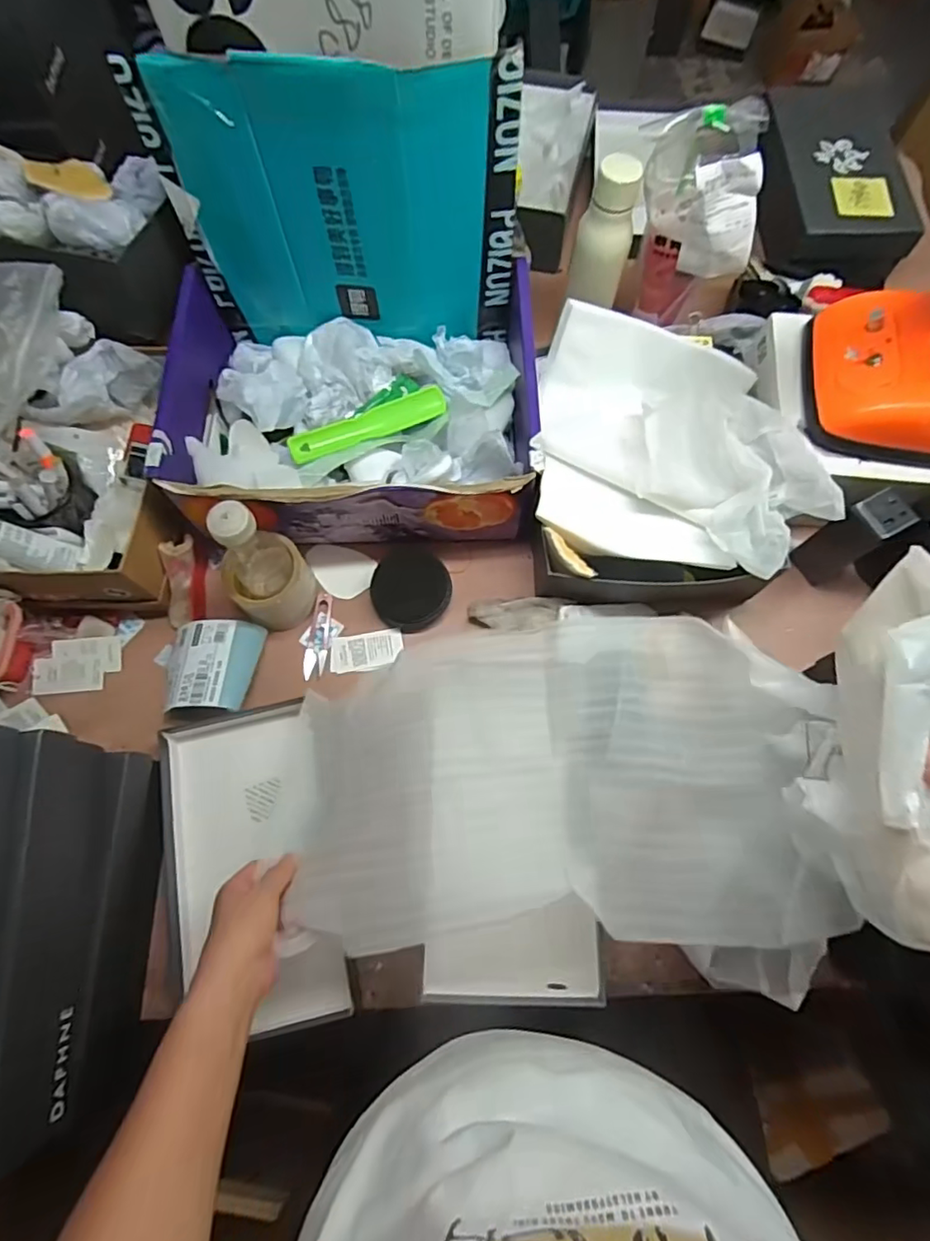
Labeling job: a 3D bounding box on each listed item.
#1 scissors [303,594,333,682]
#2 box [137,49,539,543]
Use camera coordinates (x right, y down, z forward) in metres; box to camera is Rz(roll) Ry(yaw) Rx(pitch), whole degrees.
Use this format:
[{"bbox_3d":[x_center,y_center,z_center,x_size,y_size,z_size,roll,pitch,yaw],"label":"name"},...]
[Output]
[{"bbox_3d":[-0.171,0.019,0.683,0.024,0.008,0.104,7,72,3],"label":"scissors"},{"bbox_3d":[-0.128,-0.286,0.587,0.390,0.296,0.311,2,71,1],"label":"box"}]

